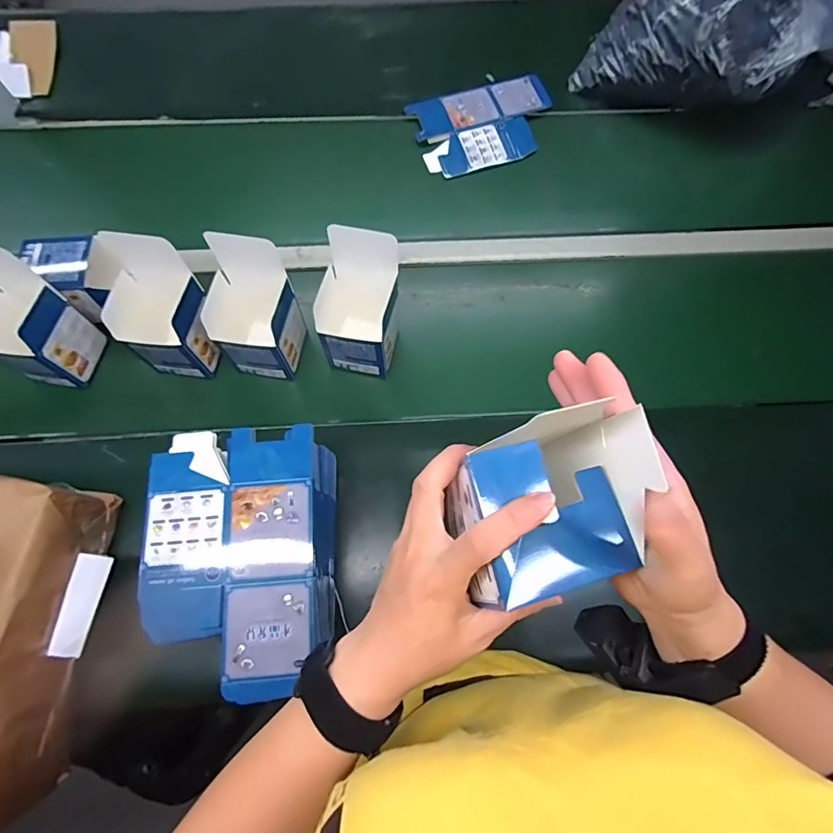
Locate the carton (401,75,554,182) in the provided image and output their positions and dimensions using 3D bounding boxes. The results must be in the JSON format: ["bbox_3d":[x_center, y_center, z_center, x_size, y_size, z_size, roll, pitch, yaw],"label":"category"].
[{"bbox_3d":[0.115,-0.488,0.779,0.231,0.028,0.144,-17,74,-6],"label":"carton"}]

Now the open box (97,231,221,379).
[{"bbox_3d":[-0.314,-0.128,0.575,0.104,0.155,0.101,8,73,2],"label":"open box"}]

